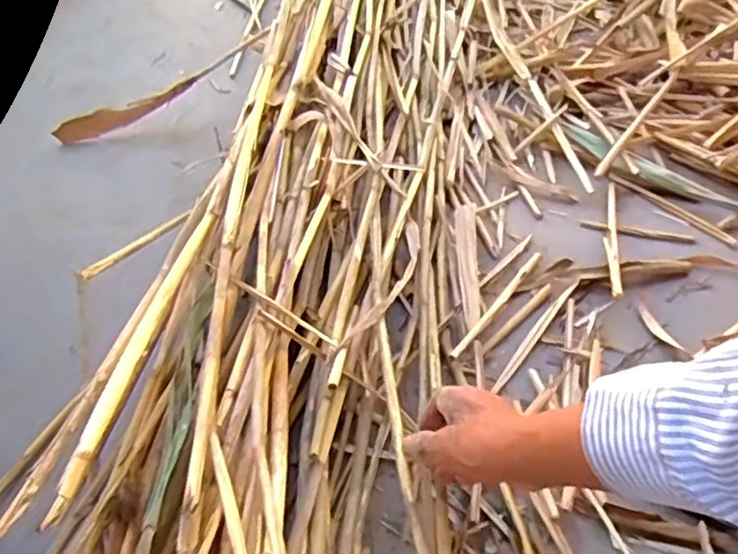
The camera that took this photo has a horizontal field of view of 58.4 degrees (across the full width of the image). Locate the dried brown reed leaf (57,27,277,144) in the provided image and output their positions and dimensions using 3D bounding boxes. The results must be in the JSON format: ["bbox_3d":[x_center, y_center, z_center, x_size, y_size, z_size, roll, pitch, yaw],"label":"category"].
[{"bbox_3d":[-0.291,-0.260,0.926,0.342,0.032,0.024,-23,54,10],"label":"dried brown reed leaf"}]

